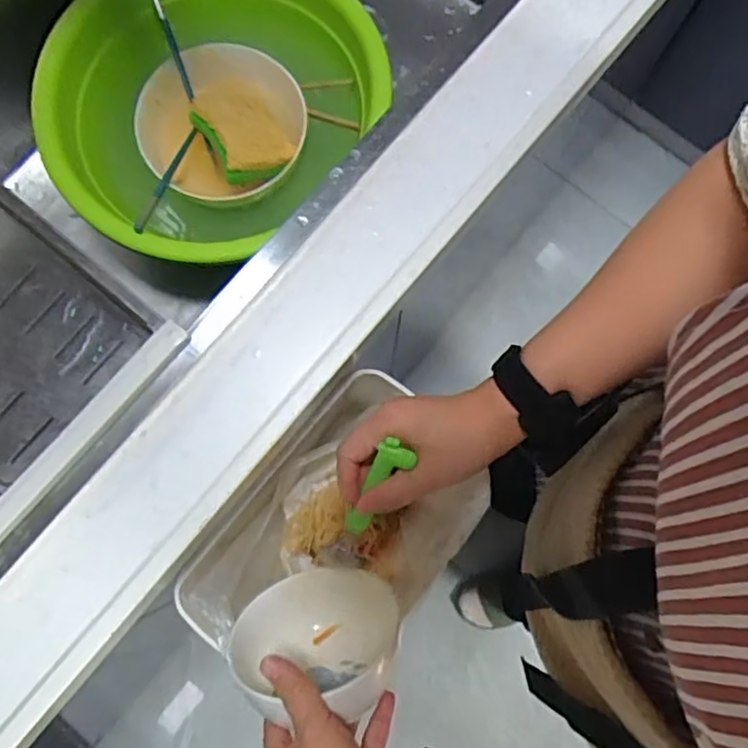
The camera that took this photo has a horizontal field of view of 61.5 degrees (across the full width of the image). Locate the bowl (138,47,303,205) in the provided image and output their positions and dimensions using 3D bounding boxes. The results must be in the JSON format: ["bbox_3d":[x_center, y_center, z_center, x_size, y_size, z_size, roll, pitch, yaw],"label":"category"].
[{"bbox_3d":[-0.146,-0.235,0.611,0.156,0.054,0.152,0,79,0],"label":"bowl"}]

